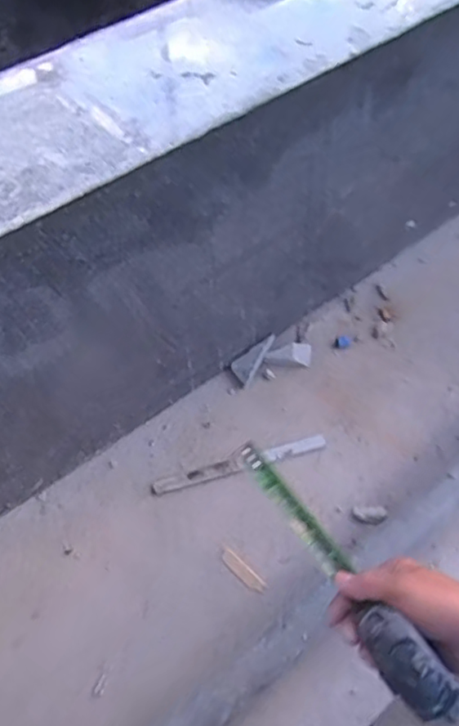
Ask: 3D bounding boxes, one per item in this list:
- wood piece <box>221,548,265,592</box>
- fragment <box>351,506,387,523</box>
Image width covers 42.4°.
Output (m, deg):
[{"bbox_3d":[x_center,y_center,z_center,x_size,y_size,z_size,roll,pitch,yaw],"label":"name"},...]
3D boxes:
[{"bbox_3d":[0.016,0.250,0.715,0.064,0.005,0.018,37,66,23],"label":"wood piece"},{"bbox_3d":[0.176,0.190,0.743,0.042,0.005,0.020,-3,57,1],"label":"fragment"}]

